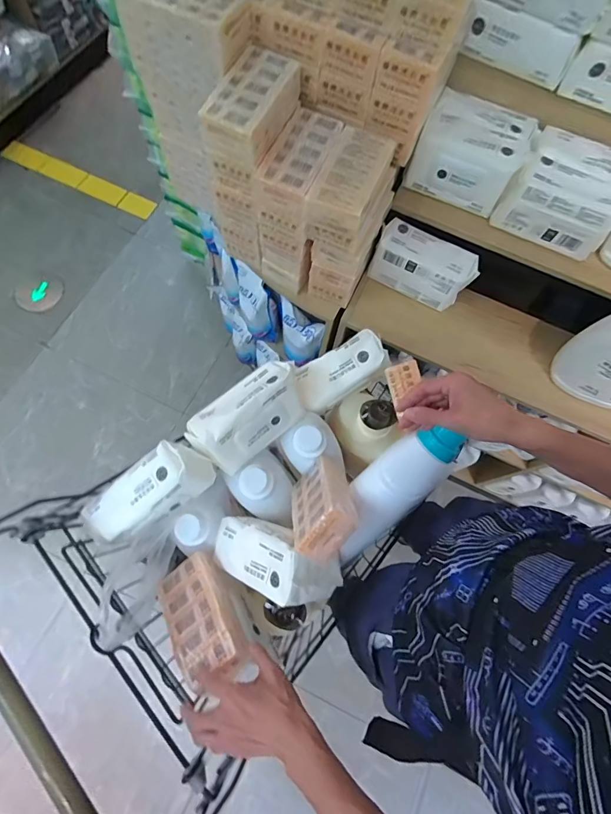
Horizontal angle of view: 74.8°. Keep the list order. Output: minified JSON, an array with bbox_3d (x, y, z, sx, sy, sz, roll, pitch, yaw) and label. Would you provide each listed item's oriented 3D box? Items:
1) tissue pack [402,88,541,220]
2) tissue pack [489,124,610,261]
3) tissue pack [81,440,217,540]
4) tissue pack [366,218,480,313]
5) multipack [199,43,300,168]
[{"bbox_3d":[0.301,-0.469,0.736,0.177,0.098,0.144,24,71,4],"label":"tissue pack"},{"bbox_3d":[0.471,-0.385,0.720,0.186,0.107,0.160,28,71,6],"label":"tissue pack"},{"bbox_3d":[-0.246,0.134,0.631,0.190,0.080,0.082,-36,75,-12],"label":"tissue pack"},{"bbox_3d":[0.235,-0.283,0.809,0.193,0.108,0.075,25,71,4],"label":"tissue pack"},{"bbox_3d":[-0.081,-0.465,0.611,0.092,0.057,0.179,24,71,4],"label":"multipack"}]

